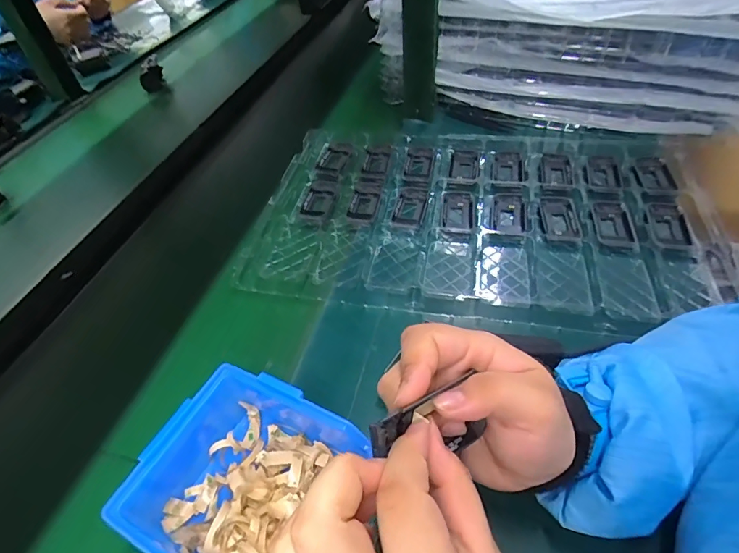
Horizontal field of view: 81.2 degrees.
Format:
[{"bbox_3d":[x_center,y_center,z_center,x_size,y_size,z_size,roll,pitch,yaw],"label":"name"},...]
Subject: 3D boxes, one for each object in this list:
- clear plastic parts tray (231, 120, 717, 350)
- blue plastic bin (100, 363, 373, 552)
[{"bbox_3d":[0.124,-0.090,0.530,0.478,0.033,0.349,8,49,14],"label":"clear plastic parts tray"},{"bbox_3d":[-0.082,0.145,0.301,0.134,0.064,0.125,16,52,21],"label":"blue plastic bin"}]

